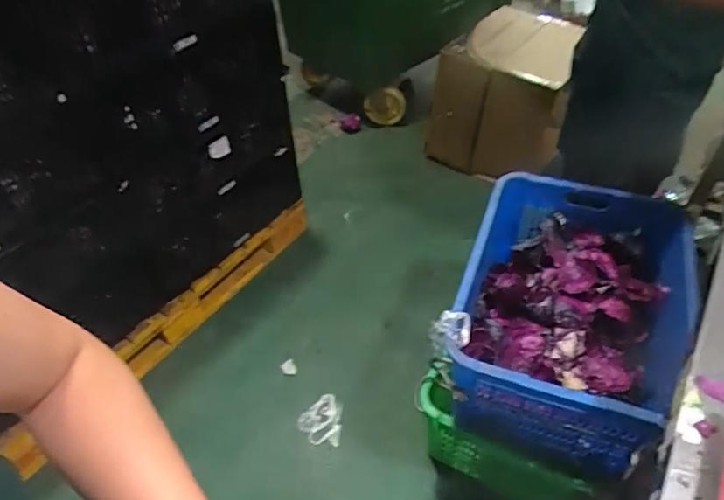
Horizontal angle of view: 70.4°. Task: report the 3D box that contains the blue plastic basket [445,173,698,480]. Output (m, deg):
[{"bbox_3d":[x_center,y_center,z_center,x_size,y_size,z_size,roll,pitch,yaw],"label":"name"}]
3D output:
[{"bbox_3d":[0.443,0.139,1.106,0.436,0.264,0.565,15,48,16],"label":"blue plastic basket"}]

